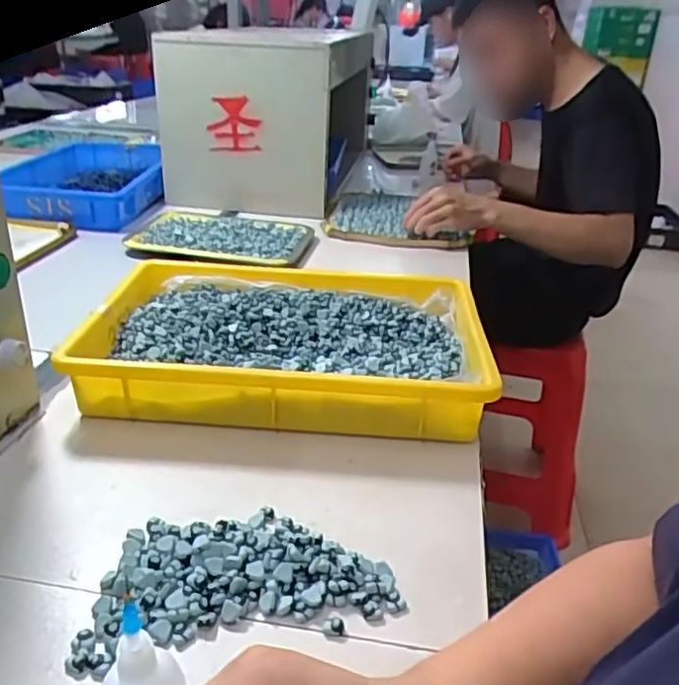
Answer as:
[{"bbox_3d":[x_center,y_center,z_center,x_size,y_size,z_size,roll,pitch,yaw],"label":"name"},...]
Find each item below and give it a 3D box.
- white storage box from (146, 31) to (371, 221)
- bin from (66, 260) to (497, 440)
[{"bbox_3d":[-0.113,-0.467,1.286,0.313,0.276,0.528,6,26,6],"label":"white storage box"},{"bbox_3d":[-0.052,-0.001,0.634,0.369,0.062,0.248,4,26,2],"label":"bin"}]

